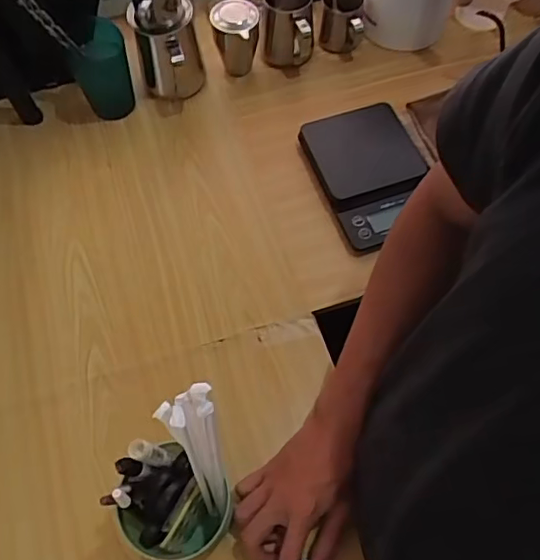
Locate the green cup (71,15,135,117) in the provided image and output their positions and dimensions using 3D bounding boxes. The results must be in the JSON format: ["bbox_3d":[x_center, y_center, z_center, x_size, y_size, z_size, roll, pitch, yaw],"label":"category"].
[{"bbox_3d":[-0.219,-0.274,0.736,0.069,0.095,0.070,0,64,1],"label":"green cup"}]

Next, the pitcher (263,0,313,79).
[{"bbox_3d":[0.024,-0.346,0.766,0.065,0.095,0.076,1,64,1],"label":"pitcher"}]

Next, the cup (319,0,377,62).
[{"bbox_3d":[0.107,-0.367,0.784,0.067,0.072,0.061,0,64,1],"label":"cup"}]

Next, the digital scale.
[{"bbox_3d":[0.130,-0.140,0.699,0.136,0.030,0.193,-20,65,-9],"label":"digital scale"}]

